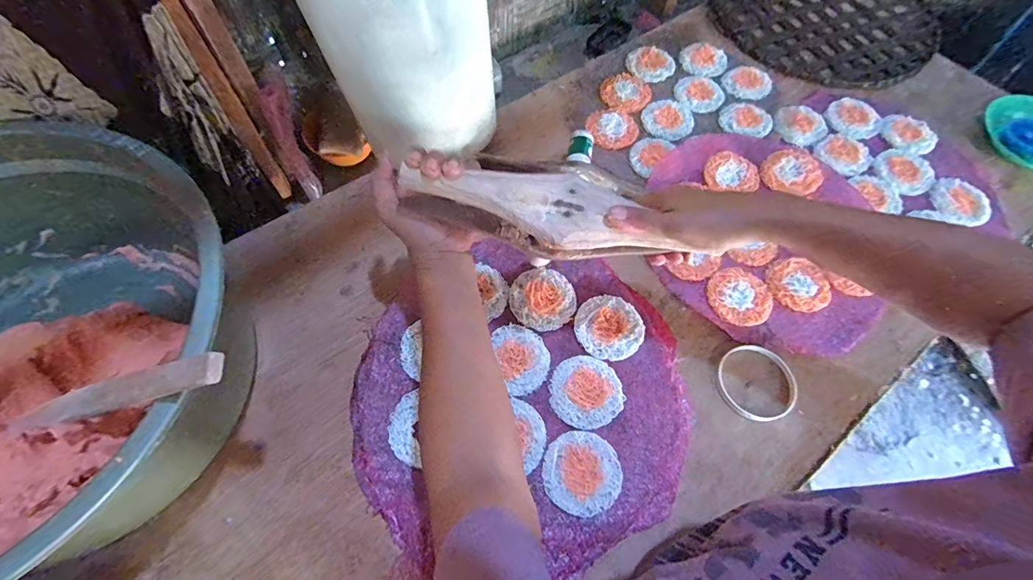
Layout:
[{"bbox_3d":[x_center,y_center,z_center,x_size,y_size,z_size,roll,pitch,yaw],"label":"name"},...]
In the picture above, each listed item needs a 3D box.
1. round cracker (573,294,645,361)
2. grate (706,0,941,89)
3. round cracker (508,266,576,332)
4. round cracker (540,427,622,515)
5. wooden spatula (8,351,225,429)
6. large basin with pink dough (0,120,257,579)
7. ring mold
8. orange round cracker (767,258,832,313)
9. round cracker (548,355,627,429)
[{"bbox_3d":[0.112,0.044,0.536,0.078,0.007,0.081,1,63,-2],"label":"round cracker"},{"bbox_3d":[0.586,-0.540,0.844,0.393,0.016,0.416,1,63,-2],"label":"grate"},{"bbox_3d":[0.032,0.009,0.546,0.077,0.009,0.082,1,63,-2],"label":"round cracker"},{"bbox_3d":[0.068,0.190,0.463,0.079,0.006,0.079,1,63,-2],"label":"round cracker"},{"bbox_3d":[-0.305,0.079,0.332,0.244,0.010,0.024,-15,61,22],"label":"wooden spatula"},{"bbox_3d":[-0.452,0.065,0.402,0.390,0.187,0.410,1,63,-2],"label":"large basin with pink dough"},{"bbox_3d":[0.285,0.109,0.523,0.095,0.007,0.088,1,63,-2],"label":"ring mold"},{"bbox_3d":[0.372,-0.007,0.581,0.067,0.013,0.073,1,63,-2],"label":"orange round cracker"},{"bbox_3d":[0.080,0.113,0.499,0.082,0.004,0.078,1,63,-2],"label":"round cracker"}]

